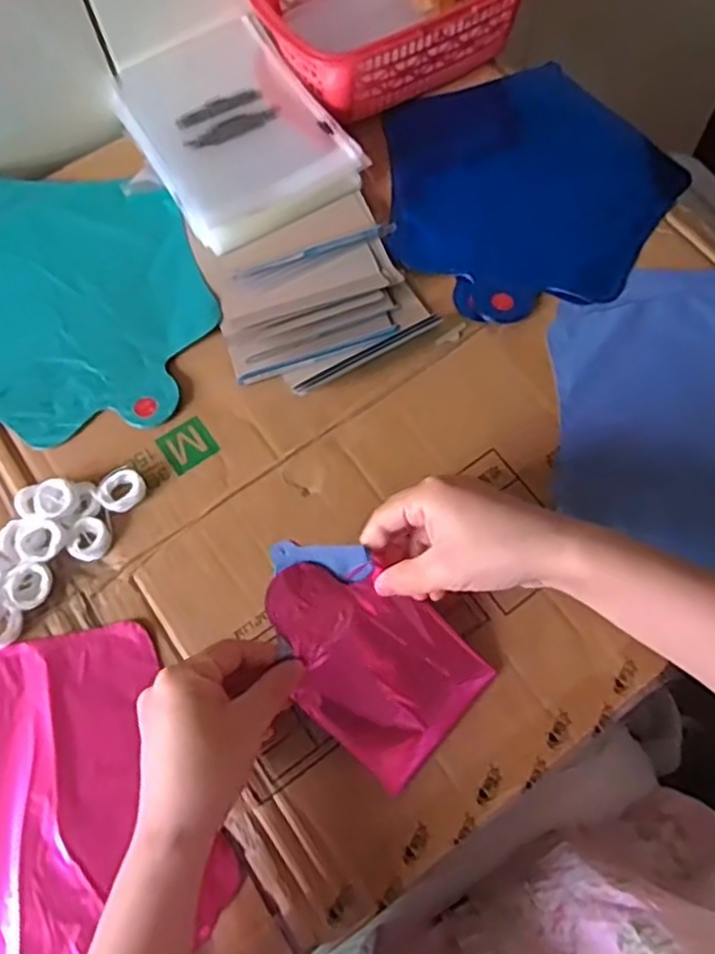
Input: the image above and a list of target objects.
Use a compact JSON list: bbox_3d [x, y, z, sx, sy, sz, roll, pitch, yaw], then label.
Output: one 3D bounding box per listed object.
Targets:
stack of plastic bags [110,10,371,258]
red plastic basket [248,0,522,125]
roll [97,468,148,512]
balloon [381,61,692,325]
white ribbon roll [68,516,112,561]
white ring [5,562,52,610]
[{"bbox_3d":[-0.101,-0.269,0.576,0.143,0.025,0.193,-30,70,-9],"label":"stack of plastic bags"},{"bbox_3d":[0.026,-0.379,0.604,0.217,0.075,0.151,-28,70,-9],"label":"red plastic basket"},{"bbox_3d":[-0.151,0.009,0.477,0.029,0.007,0.025,-36,71,-12],"label":"roll"},{"bbox_3d":[0.125,-0.229,0.581,0.232,0.021,0.231,-1,66,2],"label":"balloon"},{"bbox_3d":[-0.168,0.040,0.468,0.022,0.010,0.027,12,69,7],"label":"white ribbon roll"},{"bbox_3d":[-0.200,0.067,0.455,0.022,0.016,0.027,30,71,15],"label":"white ring"}]

